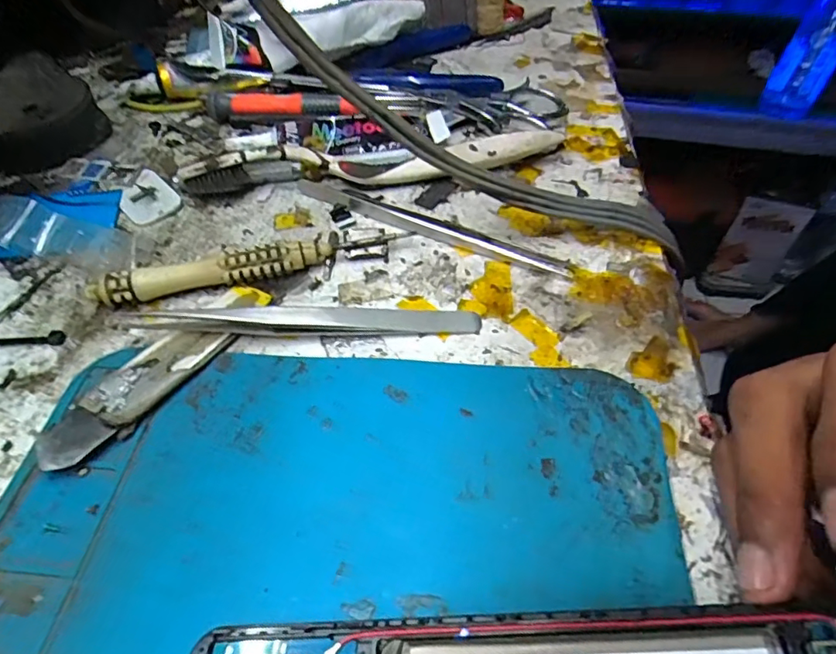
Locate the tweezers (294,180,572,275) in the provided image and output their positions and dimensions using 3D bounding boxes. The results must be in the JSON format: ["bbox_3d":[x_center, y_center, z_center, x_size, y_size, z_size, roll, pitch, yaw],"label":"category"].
[{"bbox_3d":[0.002,-0.046,0.237,0.132,0.006,0.010,21,54,18],"label":"tweezers"}]

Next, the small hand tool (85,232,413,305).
[{"bbox_3d":[-0.066,-0.024,0.217,0.121,0.014,0.009,-12,51,-8],"label":"small hand tool"}]

